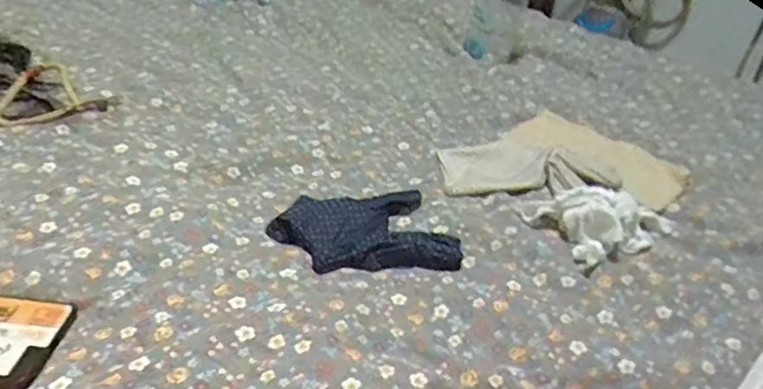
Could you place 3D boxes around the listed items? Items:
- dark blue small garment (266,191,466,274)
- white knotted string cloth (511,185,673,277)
[{"bbox_3d":[-0.017,0.031,0.547,0.153,0.015,0.111,-4,34,-16],"label":"dark blue small garment"},{"bbox_3d":[0.200,0.030,0.561,0.143,0.046,0.084,10,33,5],"label":"white knotted string cloth"}]

